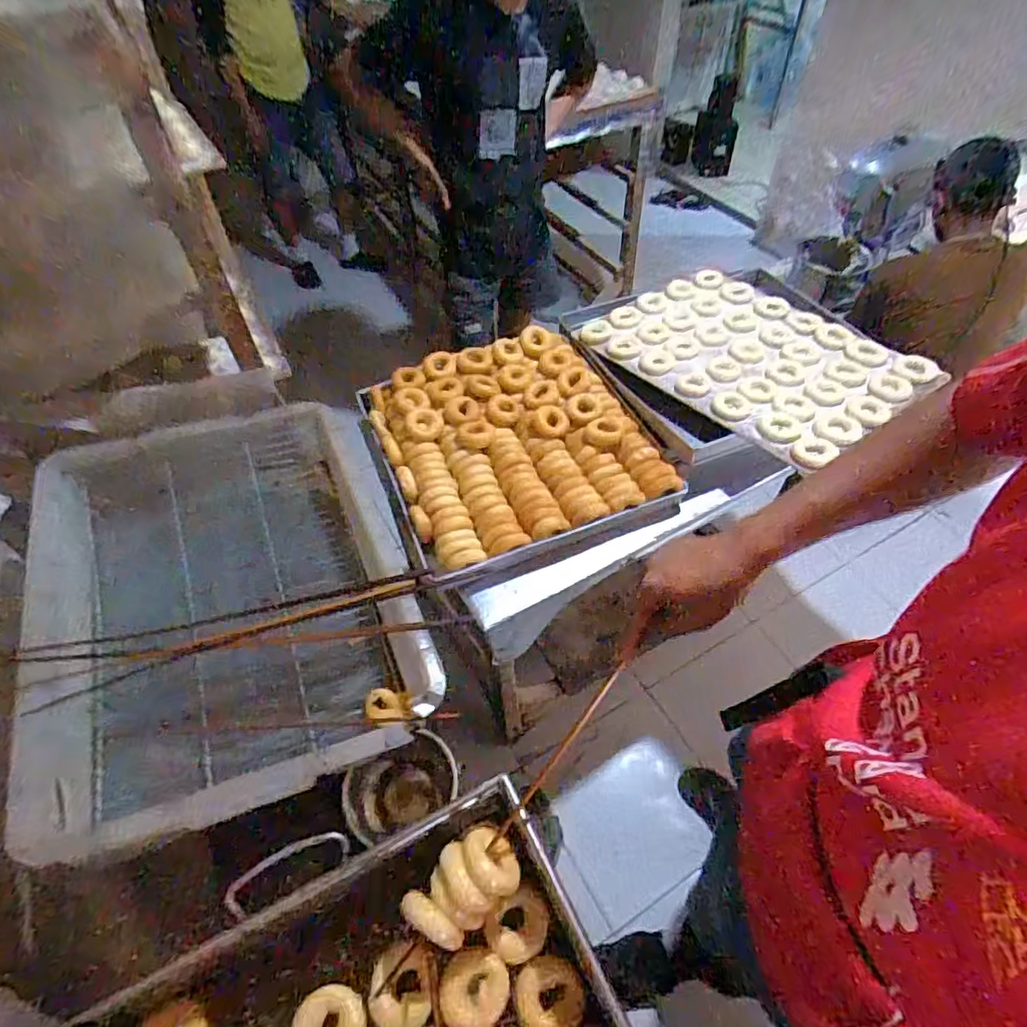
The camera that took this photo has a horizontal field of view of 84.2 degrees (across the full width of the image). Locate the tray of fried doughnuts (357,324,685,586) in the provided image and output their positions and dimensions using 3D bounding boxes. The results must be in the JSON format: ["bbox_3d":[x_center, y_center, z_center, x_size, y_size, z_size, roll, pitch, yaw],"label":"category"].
[{"bbox_3d":[-0.010,-0.151,1.098,0.470,0.058,0.517,-22,55,-10],"label":"tray of fried doughnuts"}]

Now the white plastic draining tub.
[{"bbox_3d":[-0.431,0.116,0.874,0.515,0.182,0.662,-18,54,-12],"label":"white plastic draining tub"}]

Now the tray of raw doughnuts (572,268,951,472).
[{"bbox_3d":[0.475,-0.341,1.154,0.426,0.042,0.593,-34,58,-18],"label":"tray of raw doughnuts"}]

